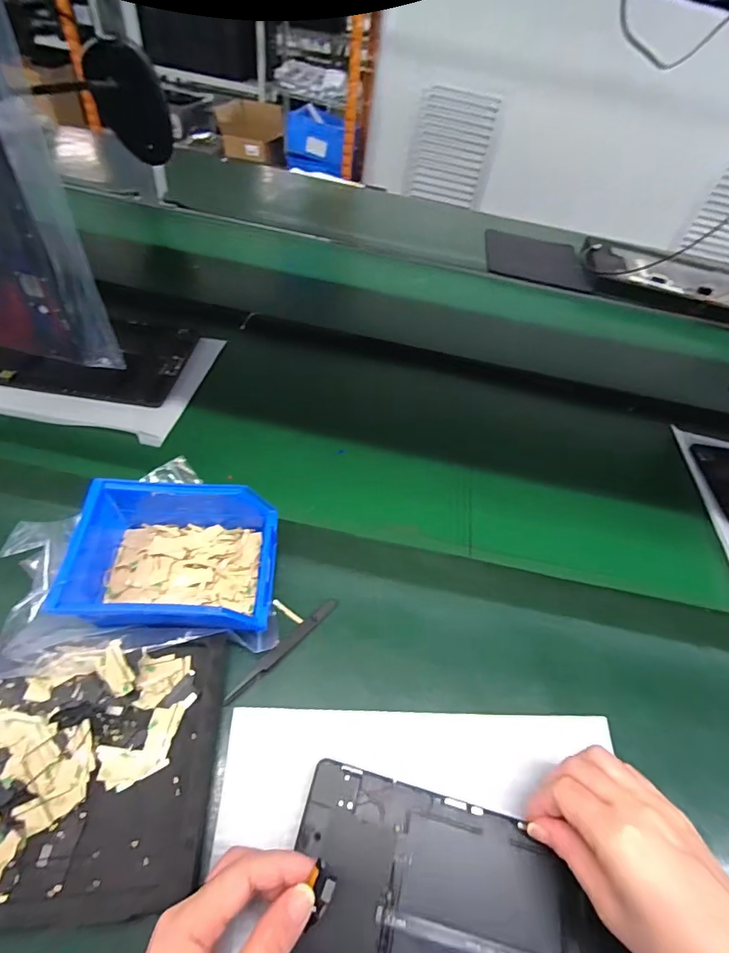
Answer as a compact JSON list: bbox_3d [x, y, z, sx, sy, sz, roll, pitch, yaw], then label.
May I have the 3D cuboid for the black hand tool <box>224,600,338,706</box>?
[{"bbox_3d":[-0.064,0.138,0.357,0.009,0.011,0.113,37,54,21],"label":"black hand tool"}]

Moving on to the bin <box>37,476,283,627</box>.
[{"bbox_3d":[-0.147,0.064,0.362,0.142,0.075,0.123,3,50,-7],"label":"bin"}]

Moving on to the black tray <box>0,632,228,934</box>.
[{"bbox_3d":[-0.225,0.181,0.276,0.260,0.020,0.153,1,56,-5],"label":"black tray"}]

